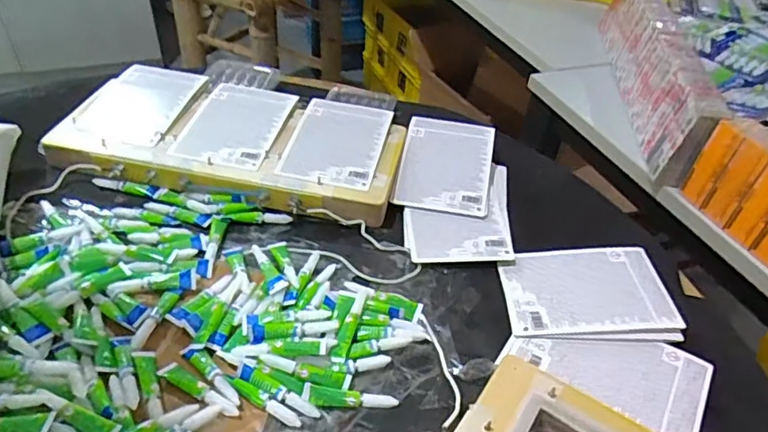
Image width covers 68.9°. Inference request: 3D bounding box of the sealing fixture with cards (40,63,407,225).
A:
[{"bbox_3d":[-0.197,-0.106,0.732,0.436,0.048,0.201,10,42,5],"label":"sealing fixture with cards"}]

